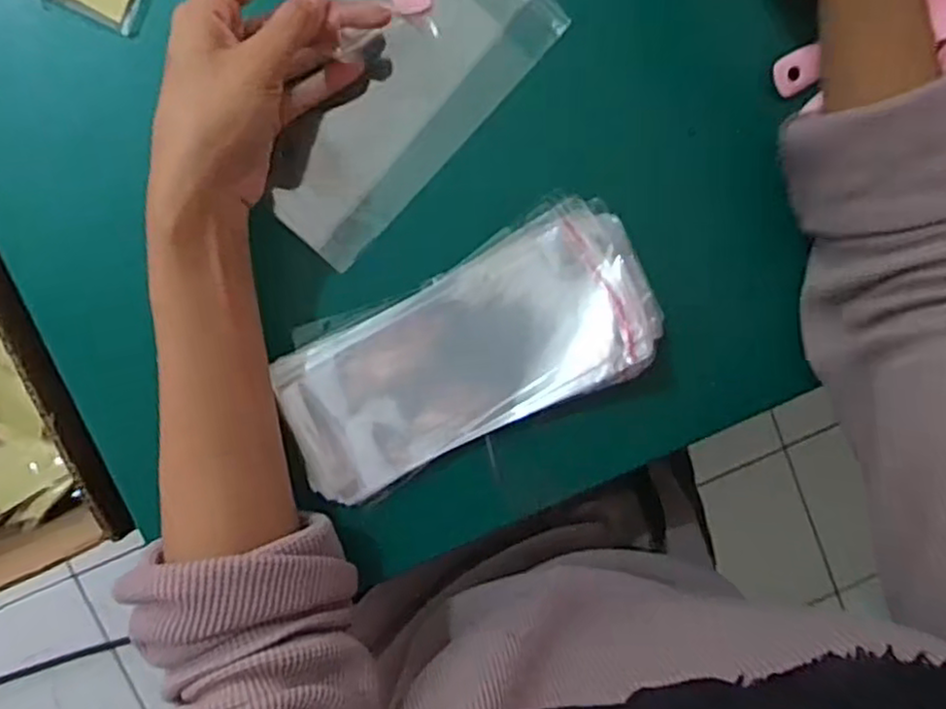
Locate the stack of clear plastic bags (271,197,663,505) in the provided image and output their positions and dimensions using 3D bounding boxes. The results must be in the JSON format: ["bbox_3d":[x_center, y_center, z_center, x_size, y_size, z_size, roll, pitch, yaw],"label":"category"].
[{"bbox_3d":[-0.003,-0.002,0.359,0.196,0.021,0.090,-25,92,1],"label":"stack of clear plastic bags"}]

